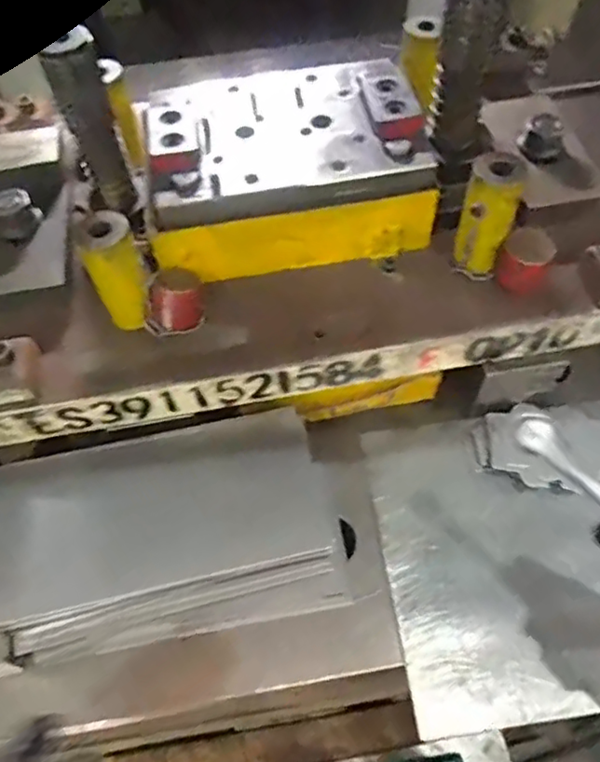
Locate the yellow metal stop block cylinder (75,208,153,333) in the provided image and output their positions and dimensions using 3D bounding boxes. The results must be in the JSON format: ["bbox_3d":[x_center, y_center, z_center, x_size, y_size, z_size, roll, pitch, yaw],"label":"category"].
[{"bbox_3d":[-0.140,-0.085,0.481,0.041,0.089,0.043,-23,59,-11],"label":"yellow metal stop block cylinder"}]

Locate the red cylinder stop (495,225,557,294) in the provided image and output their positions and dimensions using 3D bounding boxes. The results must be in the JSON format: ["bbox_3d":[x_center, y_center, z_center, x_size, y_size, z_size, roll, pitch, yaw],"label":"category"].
[{"bbox_3d":[0.185,-0.099,0.512,0.039,0.046,0.031,28,63,19],"label":"red cylinder stop"}]

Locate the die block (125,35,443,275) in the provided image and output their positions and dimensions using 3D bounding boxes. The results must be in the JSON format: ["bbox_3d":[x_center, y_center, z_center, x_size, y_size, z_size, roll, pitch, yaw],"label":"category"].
[{"bbox_3d":[-0.015,-0.195,0.546,0.230,0.089,0.179,-10,57,-3],"label":"die block"}]

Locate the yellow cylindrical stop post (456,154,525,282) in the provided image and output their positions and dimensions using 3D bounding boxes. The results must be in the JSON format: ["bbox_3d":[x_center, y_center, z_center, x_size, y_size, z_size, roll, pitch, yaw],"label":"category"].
[{"bbox_3d":[0.151,-0.132,0.500,0.041,0.093,0.044,-1,57,2],"label":"yellow cylindrical stop post"}]

